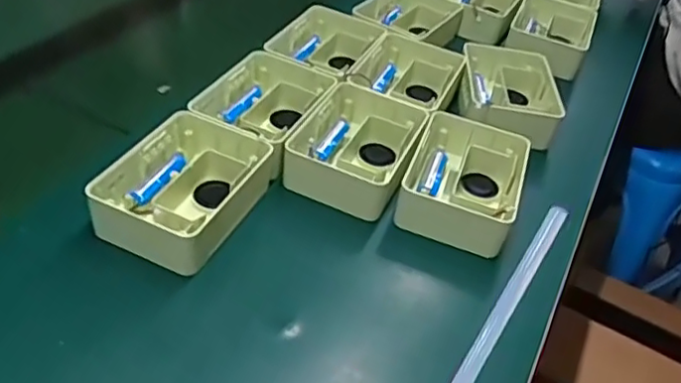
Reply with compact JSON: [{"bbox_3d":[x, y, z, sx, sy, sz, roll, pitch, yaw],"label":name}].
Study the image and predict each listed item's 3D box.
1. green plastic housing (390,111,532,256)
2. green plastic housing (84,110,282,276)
[{"bbox_3d":[0.120,-0.012,0.621,0.108,0.044,0.144,18,41,12],"label":"green plastic housing"},{"bbox_3d":[-0.135,-0.002,0.557,0.116,0.045,0.151,17,41,11],"label":"green plastic housing"}]

